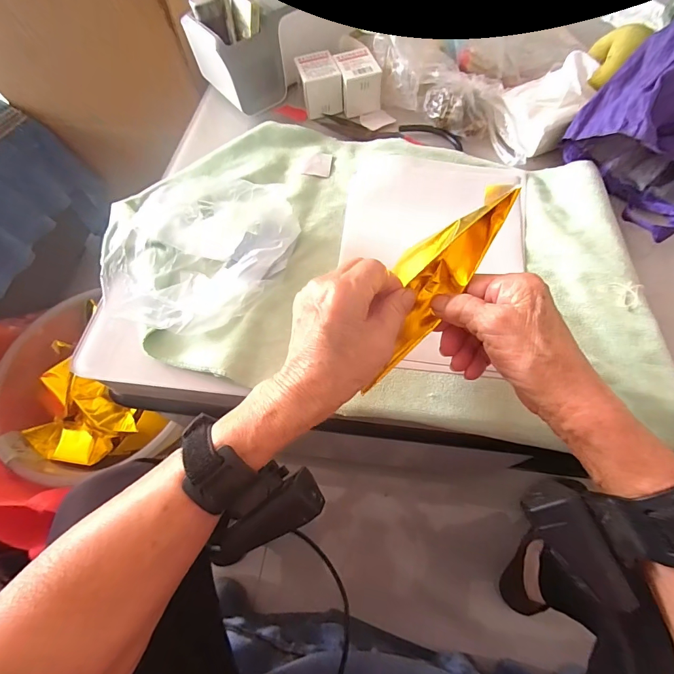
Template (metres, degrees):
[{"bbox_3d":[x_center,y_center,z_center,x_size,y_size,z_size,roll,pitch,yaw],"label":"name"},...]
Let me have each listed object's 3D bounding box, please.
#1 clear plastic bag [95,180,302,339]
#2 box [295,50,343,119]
[{"bbox_3d":[-0.139,-0.092,0.372,0.149,0.069,0.197,26,68,16],"label":"clear plastic bag"},{"bbox_3d":[-0.024,-0.355,0.513,0.053,0.047,0.060,-13,63,-2],"label":"box"}]

